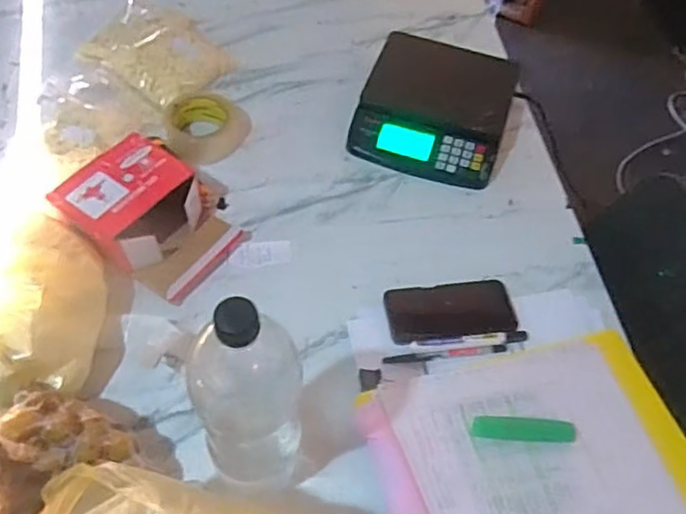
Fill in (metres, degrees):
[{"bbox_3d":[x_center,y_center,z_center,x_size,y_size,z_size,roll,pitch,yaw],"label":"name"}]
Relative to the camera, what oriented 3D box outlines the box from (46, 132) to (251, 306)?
[{"bbox_3d":[-0.248,-0.054,0.820,0.205,0.083,0.155,30,59,15],"label":"box"}]

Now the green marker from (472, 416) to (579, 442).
[{"bbox_3d":[0.197,0.186,0.700,0.112,0.008,0.025,4,56,-2],"label":"green marker"}]

